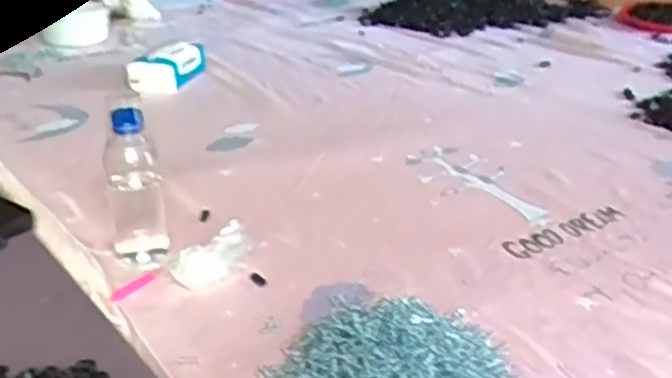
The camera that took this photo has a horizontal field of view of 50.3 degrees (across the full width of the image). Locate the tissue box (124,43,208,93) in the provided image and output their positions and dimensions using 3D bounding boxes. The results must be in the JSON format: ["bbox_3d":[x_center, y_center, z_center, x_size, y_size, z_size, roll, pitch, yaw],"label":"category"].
[{"bbox_3d":[-0.332,-0.243,1.419,0.097,0.066,0.167,7,27,13],"label":"tissue box"}]

